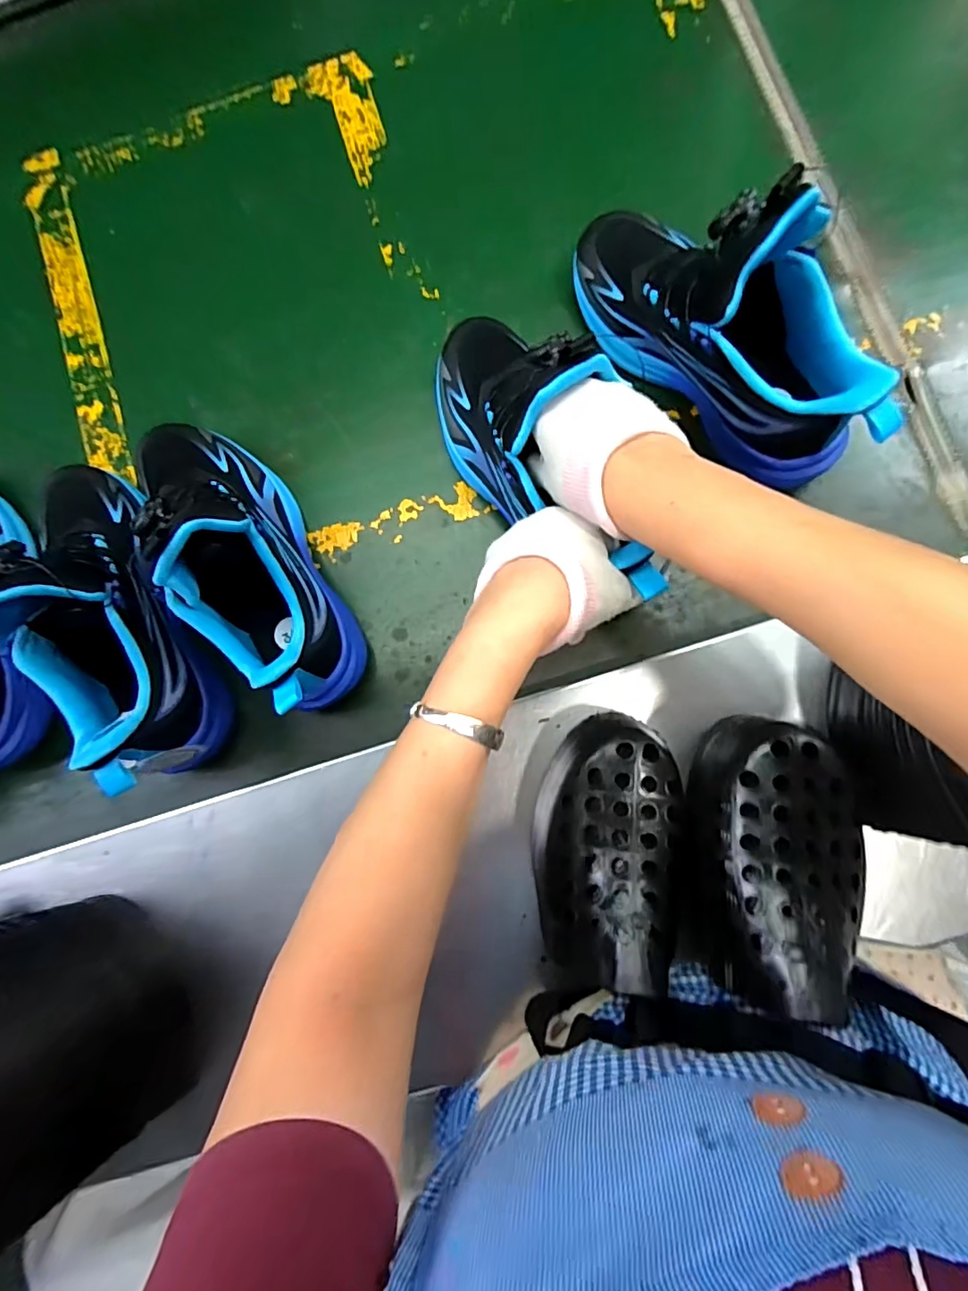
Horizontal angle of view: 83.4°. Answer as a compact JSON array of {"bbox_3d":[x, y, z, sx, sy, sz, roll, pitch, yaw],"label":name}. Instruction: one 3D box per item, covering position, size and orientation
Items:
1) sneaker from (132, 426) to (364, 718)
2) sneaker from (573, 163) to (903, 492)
[{"bbox_3d":[-0.171,-0.066,0.375,0.076,0.146,0.241,-30,83,0],"label":"sneaker"},{"bbox_3d":[0.163,-0.224,0.358,0.082,0.155,0.241,-32,83,0],"label":"sneaker"}]

